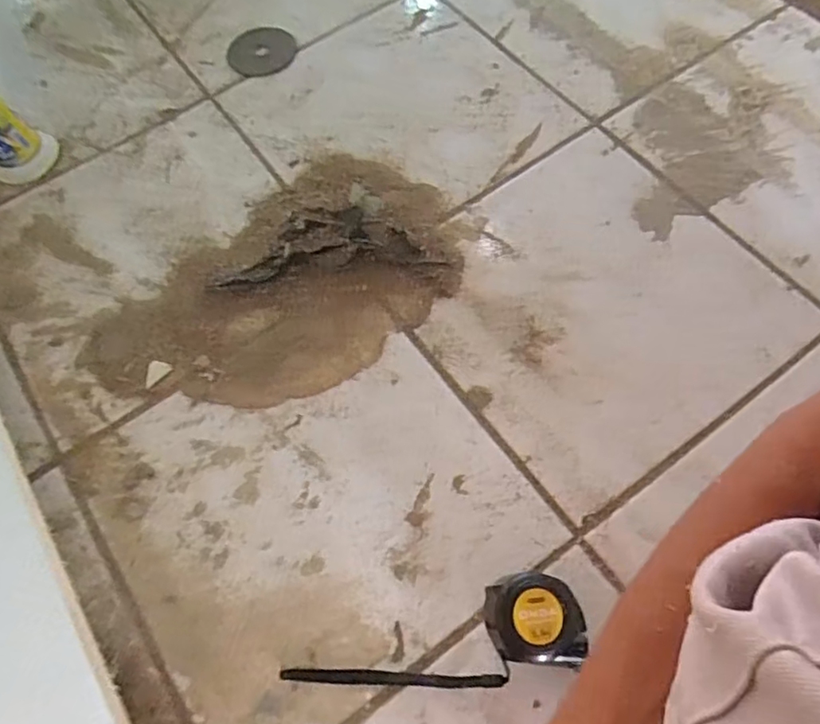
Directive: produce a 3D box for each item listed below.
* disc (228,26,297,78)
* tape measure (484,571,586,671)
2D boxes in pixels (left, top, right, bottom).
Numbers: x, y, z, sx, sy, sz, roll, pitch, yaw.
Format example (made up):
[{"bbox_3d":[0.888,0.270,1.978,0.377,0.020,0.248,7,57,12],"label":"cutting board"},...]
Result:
[{"bbox_3d":[-0.173,-0.365,0.730,0.076,0.009,0.075,1,69,-2],"label":"disc"},{"bbox_3d":[0.087,0.177,0.433,0.067,0.045,0.057,4,65,5],"label":"tape measure"}]

